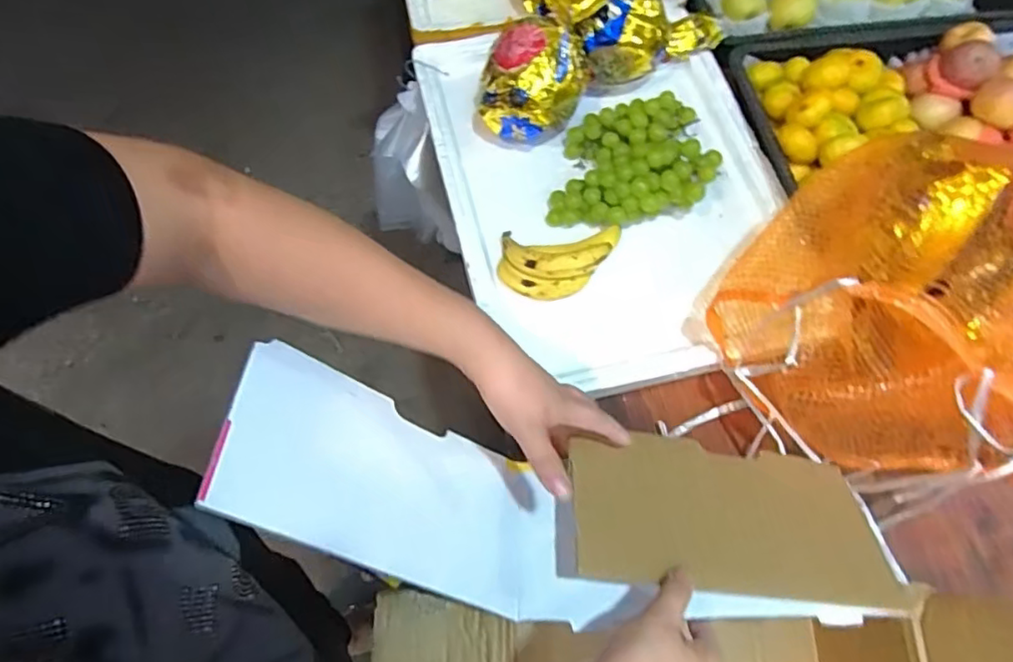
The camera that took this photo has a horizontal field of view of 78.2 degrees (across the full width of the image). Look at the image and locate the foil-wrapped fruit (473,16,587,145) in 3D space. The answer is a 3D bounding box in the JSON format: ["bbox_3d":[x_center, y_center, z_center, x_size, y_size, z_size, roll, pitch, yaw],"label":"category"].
[{"bbox_3d":[0.029,-0.324,0.845,0.124,0.140,0.114,1,65,-1],"label":"foil-wrapped fruit"}]

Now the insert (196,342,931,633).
[{"bbox_3d":[0.045,0.151,0.519,0.541,0.114,0.157,10,65,-3],"label":"insert"}]

